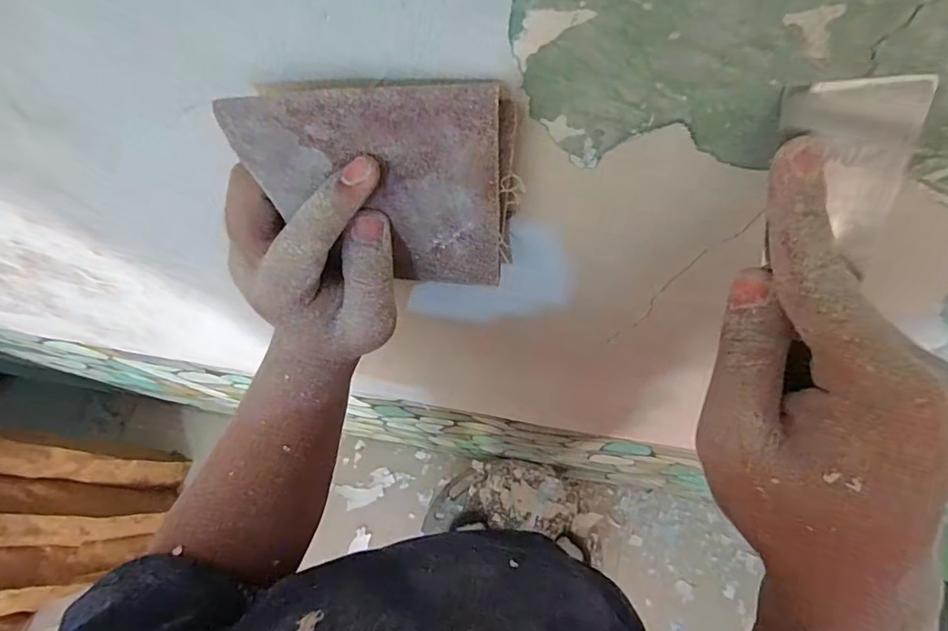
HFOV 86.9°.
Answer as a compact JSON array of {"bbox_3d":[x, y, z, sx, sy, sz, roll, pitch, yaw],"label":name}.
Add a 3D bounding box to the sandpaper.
[{"bbox_3d":[-0.033,-0.050,0.218,0.102,0.120,0.011,0,66,7],"label":"sandpaper"}]

